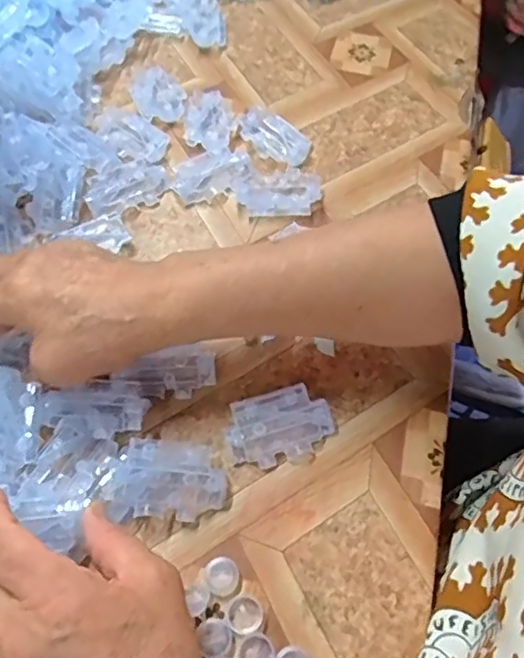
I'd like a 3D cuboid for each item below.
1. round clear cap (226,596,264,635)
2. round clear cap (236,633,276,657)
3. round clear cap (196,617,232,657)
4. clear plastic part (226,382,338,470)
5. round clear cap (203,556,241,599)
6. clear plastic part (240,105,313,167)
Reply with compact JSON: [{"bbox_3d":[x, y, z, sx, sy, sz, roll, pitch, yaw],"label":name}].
[{"bbox_3d":[-0.009,0.158,0.327,0.019,0.006,0.019,1,61,-2],"label":"round clear cap"},{"bbox_3d":[-0.003,0.174,0.317,0.020,0.005,0.020,1,61,-2],"label":"round clear cap"},{"bbox_3d":[-0.026,0.168,0.322,0.017,0.006,0.020,-13,62,-10],"label":"round clear cap"},{"bbox_3d":[0.012,0.063,0.378,0.067,0.015,0.045,-13,62,-10],"label":"clear plastic part"},{"bbox_3d":[-0.023,0.140,0.335,0.021,0.009,0.020,1,61,-2],"label":"round clear cap"},{"bbox_3d":[0.011,-0.166,0.517,0.072,0.010,0.040,38,65,17],"label":"clear plastic part"}]

